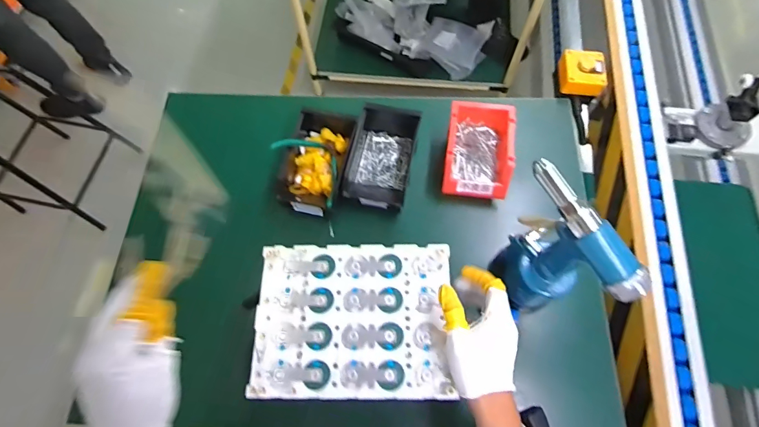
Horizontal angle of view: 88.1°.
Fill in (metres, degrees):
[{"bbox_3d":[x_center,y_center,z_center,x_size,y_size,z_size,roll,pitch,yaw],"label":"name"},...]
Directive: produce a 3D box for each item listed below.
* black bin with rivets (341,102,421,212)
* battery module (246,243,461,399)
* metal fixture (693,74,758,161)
[{"bbox_3d":[0.005,-0.101,0.689,0.104,0.080,0.187,11,68,7],"label":"black bin with rivets"},{"bbox_3d":[-0.034,0.126,0.477,0.232,0.013,0.176,-1,67,2],"label":"battery module"},{"bbox_3d":[0.711,-0.191,0.779,0.110,0.109,0.109,-34,70,-11],"label":"metal fixture"}]

